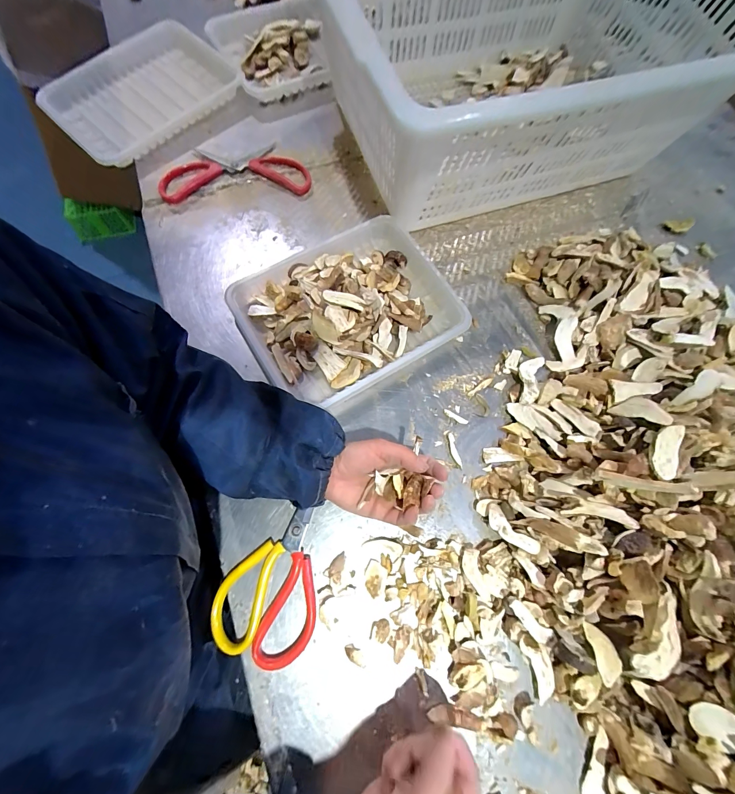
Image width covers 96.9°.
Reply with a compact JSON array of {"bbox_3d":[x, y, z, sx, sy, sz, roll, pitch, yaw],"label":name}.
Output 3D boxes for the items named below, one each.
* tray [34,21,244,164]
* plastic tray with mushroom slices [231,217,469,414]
[{"bbox_3d":[-0.386,-0.518,0.540,0.270,0.027,0.276,43,77,9],"label":"tray"},{"bbox_3d":[-0.027,-0.122,0.423,0.263,0.060,0.219,-30,78,-10],"label":"plastic tray with mushroom slices"}]

